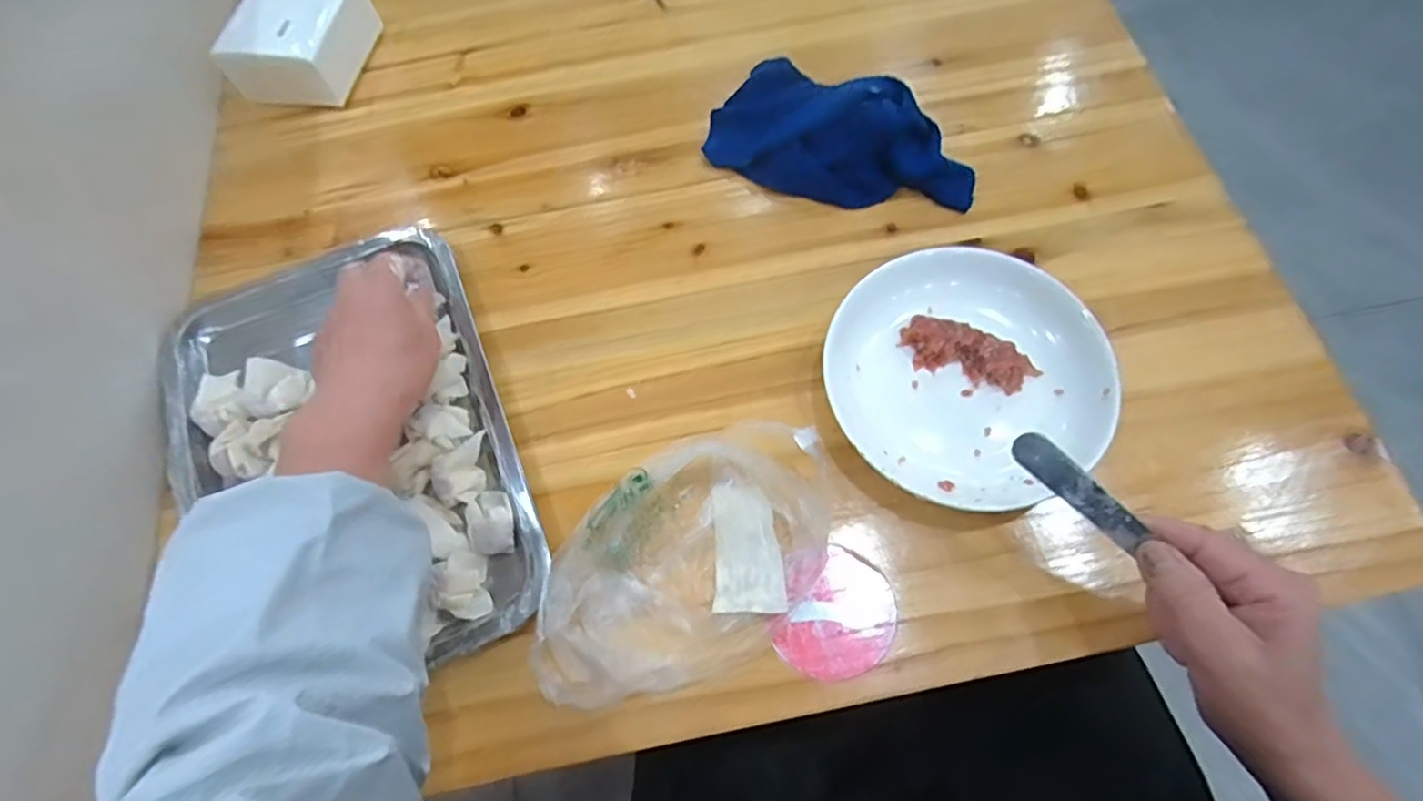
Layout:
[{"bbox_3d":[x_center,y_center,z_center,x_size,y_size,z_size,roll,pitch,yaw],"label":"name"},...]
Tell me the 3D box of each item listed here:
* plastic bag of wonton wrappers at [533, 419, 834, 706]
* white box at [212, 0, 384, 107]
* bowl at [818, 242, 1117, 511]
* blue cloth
[{"bbox_3d":[-0.014,0.092,0.386,0.189,0.044,0.111,-39,69,-15],"label":"plastic bag of wonton wrappers"},{"bbox_3d":[-0.352,-0.309,0.578,0.092,0.056,0.114,7,65,6],"label":"white box"},{"bbox_3d":[0.164,-0.016,0.435,0.171,0.038,0.165,-1,65,2],"label":"bowl"},{"bbox_3d":[0.098,-0.197,0.511,0.205,0.047,0.103,29,69,15],"label":"blue cloth"}]

